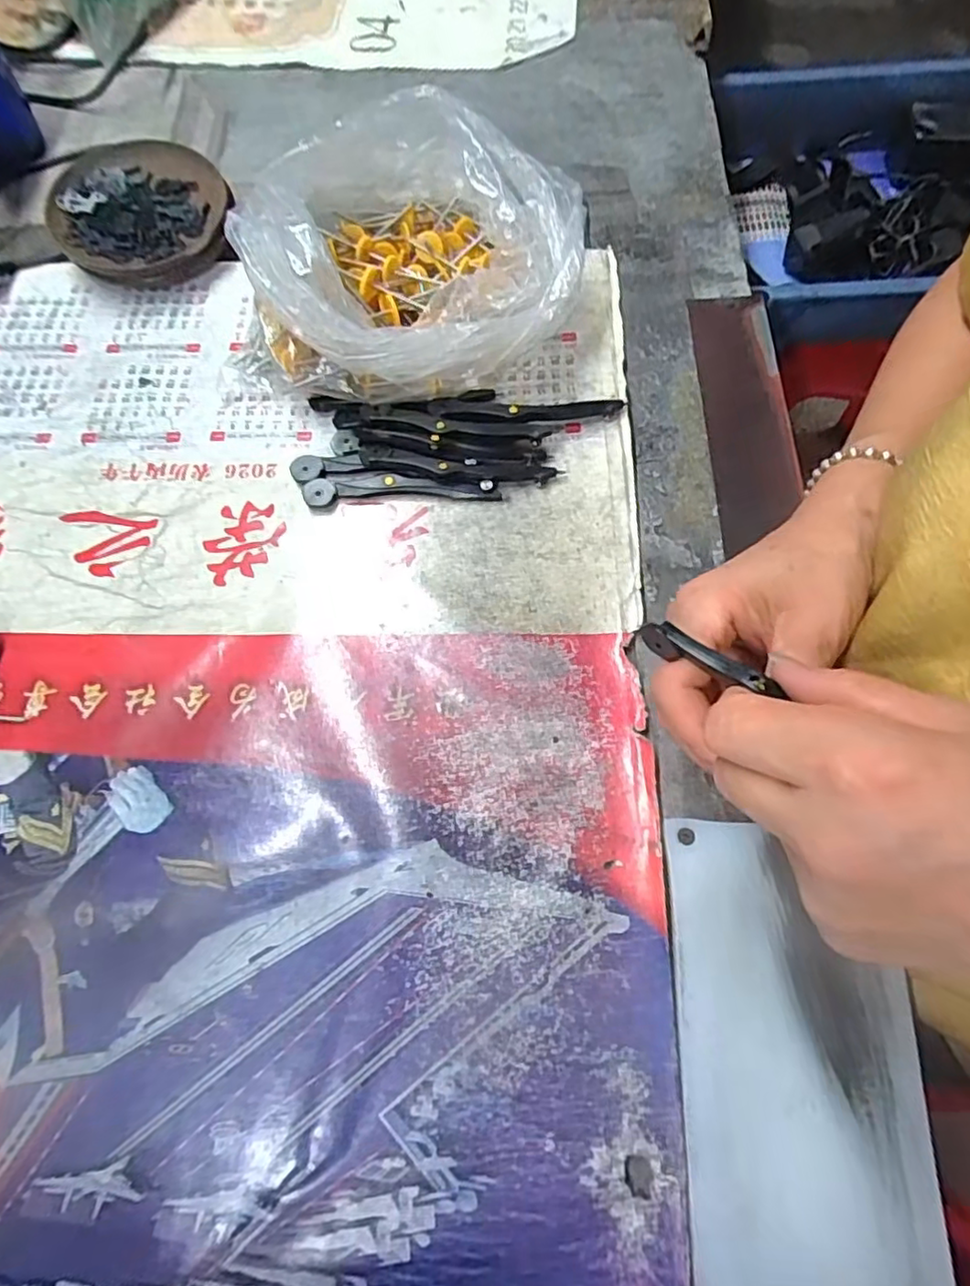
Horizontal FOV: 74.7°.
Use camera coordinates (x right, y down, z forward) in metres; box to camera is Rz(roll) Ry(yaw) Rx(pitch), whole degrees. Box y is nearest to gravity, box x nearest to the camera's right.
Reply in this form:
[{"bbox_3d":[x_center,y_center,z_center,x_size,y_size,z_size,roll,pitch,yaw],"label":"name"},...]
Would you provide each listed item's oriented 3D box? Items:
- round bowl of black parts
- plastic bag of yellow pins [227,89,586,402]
[{"bbox_3d":[-0.237,-0.300,0.444,0.113,0.033,0.117,-1,69,2],"label":"round bowl of black parts"},{"bbox_3d":[-0.043,-0.223,0.377,0.188,0.088,0.163,14,71,8],"label":"plastic bag of yellow pins"}]

